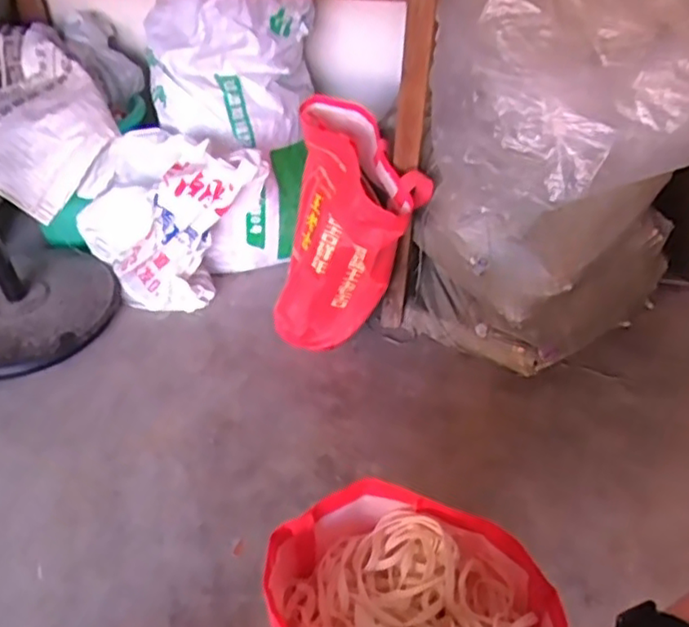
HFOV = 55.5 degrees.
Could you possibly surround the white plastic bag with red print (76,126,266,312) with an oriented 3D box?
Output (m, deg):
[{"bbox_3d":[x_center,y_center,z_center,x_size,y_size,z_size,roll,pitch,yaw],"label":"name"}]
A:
[{"bbox_3d":[-0.367,-0.181,1.361,0.413,0.364,0.132,20,43,21],"label":"white plastic bag with red print"}]

